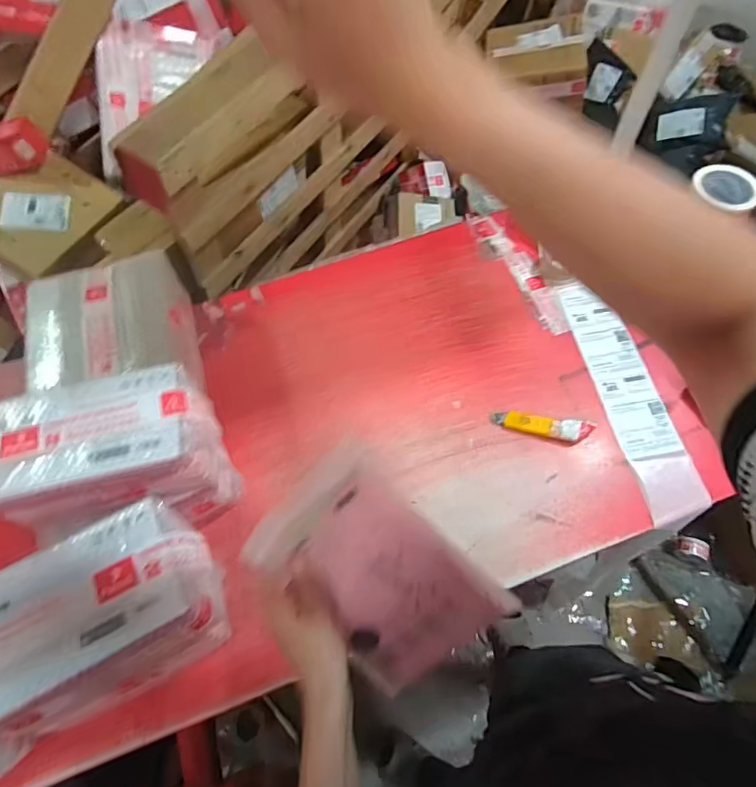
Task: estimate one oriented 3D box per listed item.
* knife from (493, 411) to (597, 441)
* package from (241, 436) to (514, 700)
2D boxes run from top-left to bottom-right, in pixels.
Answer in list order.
[{"bbox_3d":[0.279,0.055,0.851,0.159,0.025,0.035,9,64,8],"label":"knife"},{"bbox_3d":[-0.008,0.186,0.515,0.230,0.037,0.180,45,109,1],"label":"package"}]

